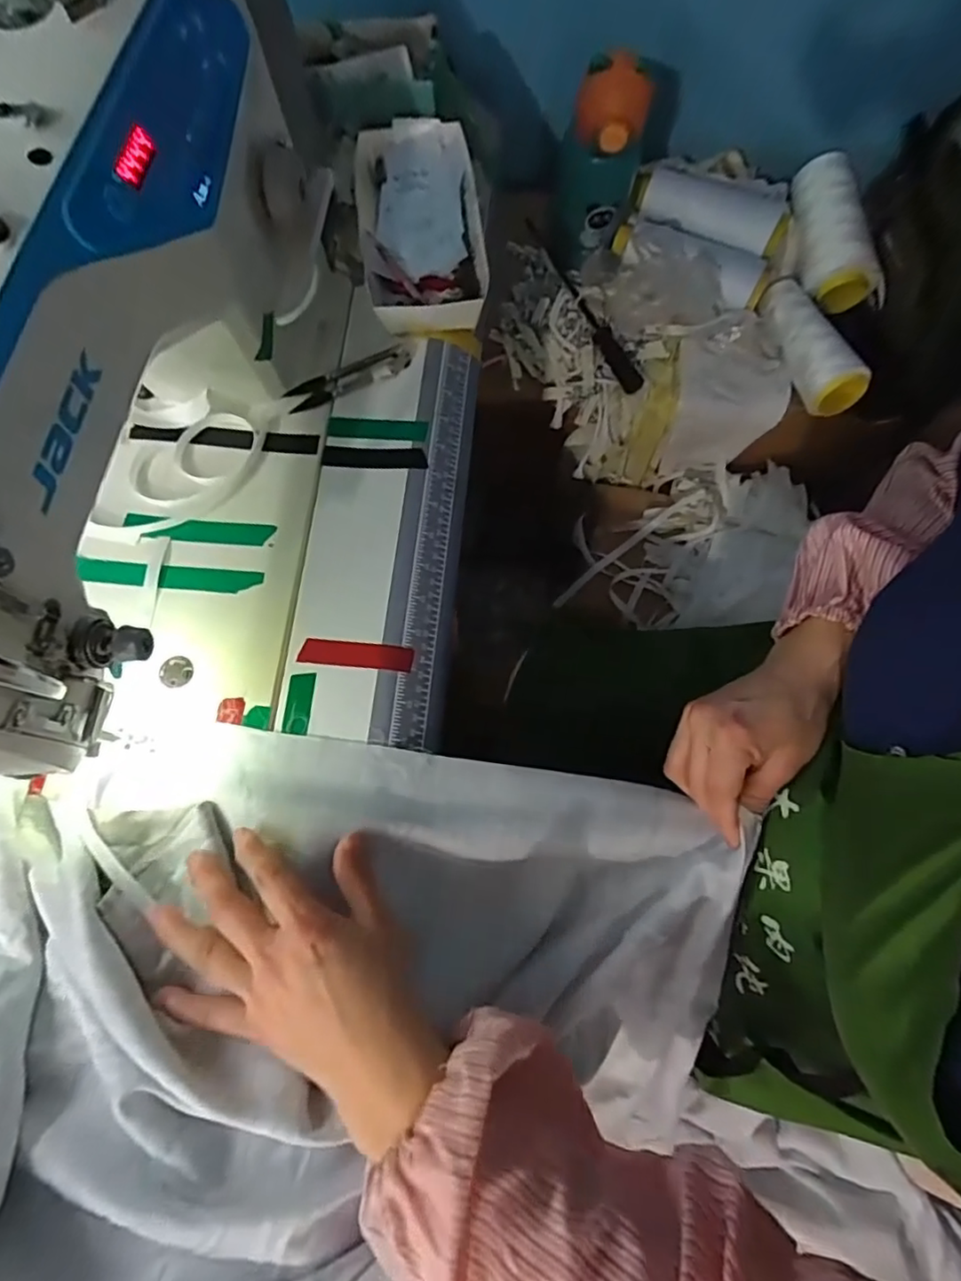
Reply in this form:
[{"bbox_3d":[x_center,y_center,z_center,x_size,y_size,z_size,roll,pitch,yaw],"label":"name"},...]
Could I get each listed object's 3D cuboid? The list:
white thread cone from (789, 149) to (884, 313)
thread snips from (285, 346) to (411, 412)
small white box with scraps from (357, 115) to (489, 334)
[{"bbox_3d":[0.401,-0.475,0.690,0.076,0.053,0.175,-6,73,1],"label":"white thread cone"},{"bbox_3d":[-0.104,-0.208,0.473,0.101,0.006,0.024,-23,74,-6],"label":"thread snips"},{"bbox_3d":[-0.050,-0.343,0.495,0.094,0.037,0.199,-7,73,-1],"label":"small white box with scraps"}]

